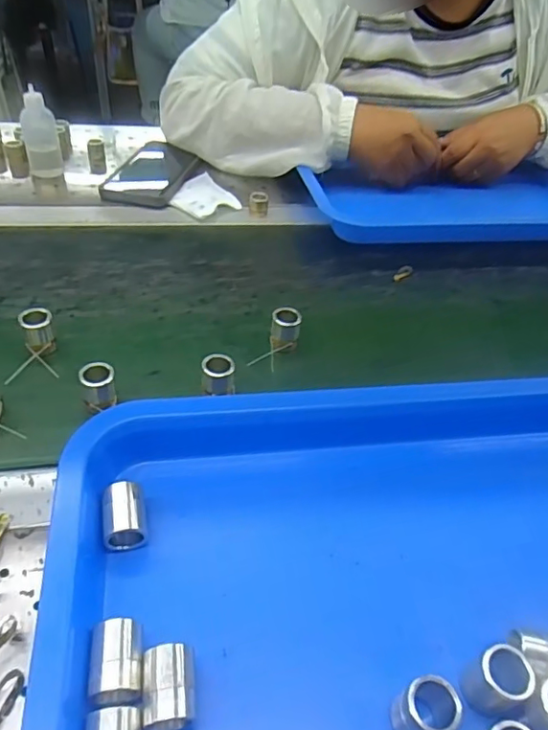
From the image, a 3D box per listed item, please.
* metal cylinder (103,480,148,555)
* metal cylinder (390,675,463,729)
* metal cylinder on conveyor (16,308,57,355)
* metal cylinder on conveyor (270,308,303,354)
[{"bbox_3d":[-0.082,0.084,0.298,0.022,0.020,0.034,-6,42,-15],"label":"metal cylinder"},{"bbox_3d":[0.067,0.157,0.242,0.020,0.034,0.023,-24,49,-32],"label":"metal cylinder"},{"bbox_3d":[-0.176,-0.024,0.404,0.021,0.030,0.021,4,40,-3],"label":"metal cylinder on conveyor"},{"bbox_3d":[0.010,-0.029,0.436,0.022,0.028,0.022,8,40,1],"label":"metal cylinder on conveyor"}]

